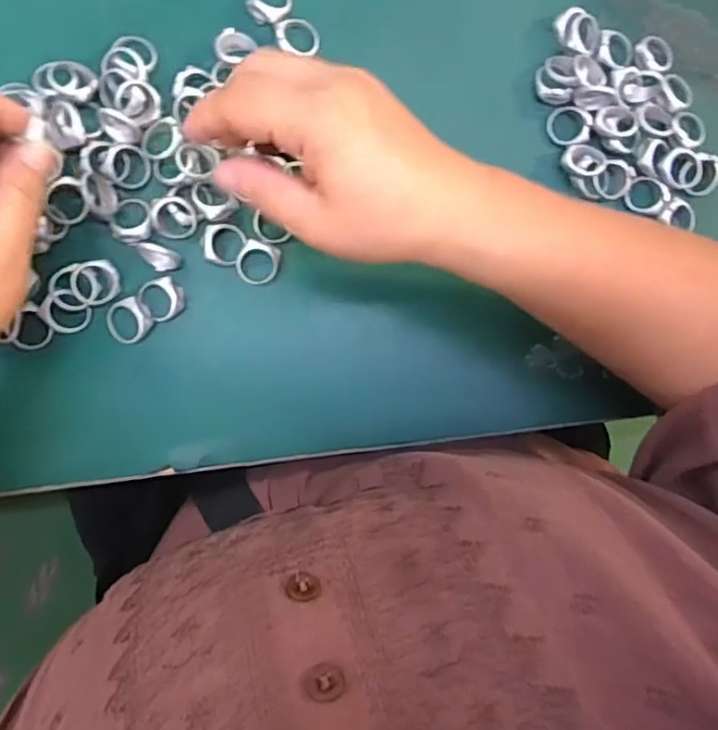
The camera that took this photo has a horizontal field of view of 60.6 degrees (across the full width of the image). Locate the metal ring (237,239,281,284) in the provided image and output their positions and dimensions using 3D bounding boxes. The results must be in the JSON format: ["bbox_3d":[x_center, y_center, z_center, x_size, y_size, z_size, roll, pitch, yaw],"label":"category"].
[{"bbox_3d":[-0.055,-0.055,0.335,0.022,0.004,0.023,-2,110,-6],"label":"metal ring"}]

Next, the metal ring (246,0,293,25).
[{"bbox_3d":[-0.049,-0.198,0.336,0.021,0.007,0.025,38,84,-6],"label":"metal ring"}]

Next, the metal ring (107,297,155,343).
[{"bbox_3d":[-0.122,-0.024,0.324,0.021,0.009,0.023,0,91,-8],"label":"metal ring"}]

